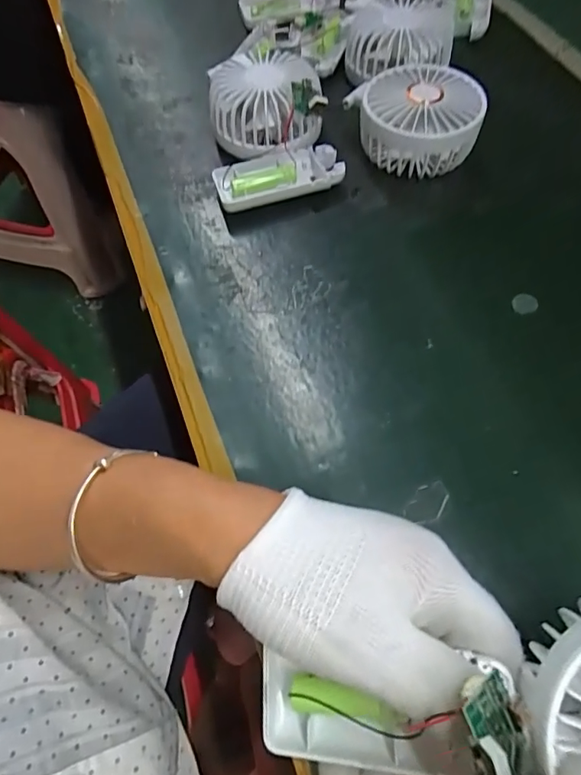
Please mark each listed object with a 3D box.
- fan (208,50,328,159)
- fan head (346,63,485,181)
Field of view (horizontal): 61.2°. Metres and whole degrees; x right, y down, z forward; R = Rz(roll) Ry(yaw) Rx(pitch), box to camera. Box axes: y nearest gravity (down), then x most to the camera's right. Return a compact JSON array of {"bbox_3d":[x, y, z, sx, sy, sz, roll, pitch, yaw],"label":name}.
[{"bbox_3d":[-0.020,-0.224,0.392,0.087,0.050,0.088,-8,62,-1],"label":"fan"},{"bbox_3d":[0.096,-0.207,0.379,0.093,0.046,0.094,-8,62,-1],"label":"fan head"}]

